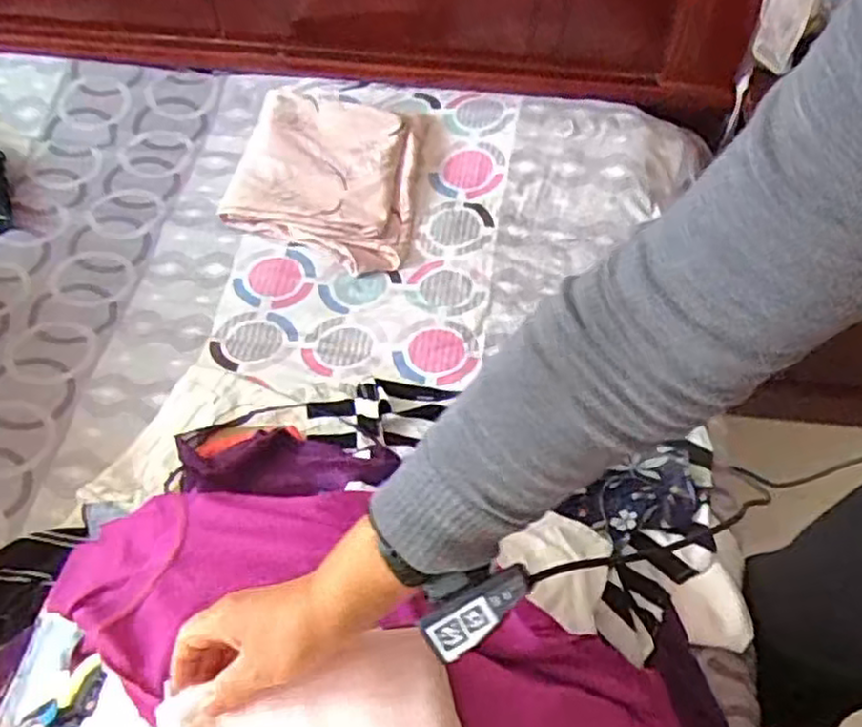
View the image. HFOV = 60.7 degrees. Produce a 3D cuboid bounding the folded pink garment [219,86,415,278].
[{"bbox_3d":[-0.141,-0.261,0.998,0.249,0.067,0.285,7,57,3],"label":"folded pink garment"}]

